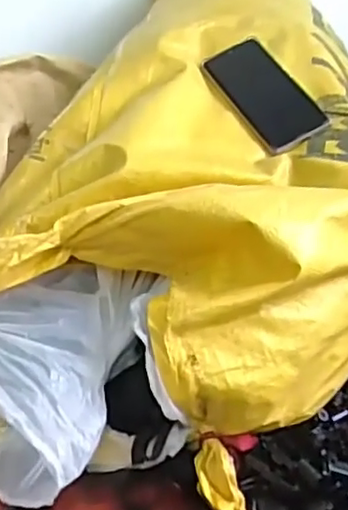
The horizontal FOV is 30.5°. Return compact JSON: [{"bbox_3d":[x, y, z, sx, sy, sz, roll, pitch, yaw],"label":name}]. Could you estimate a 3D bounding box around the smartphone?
[{"bbox_3d":[0.103,-0.184,0.727,0.078,0.010,0.167,-29,60,-4],"label":"smartphone"}]

